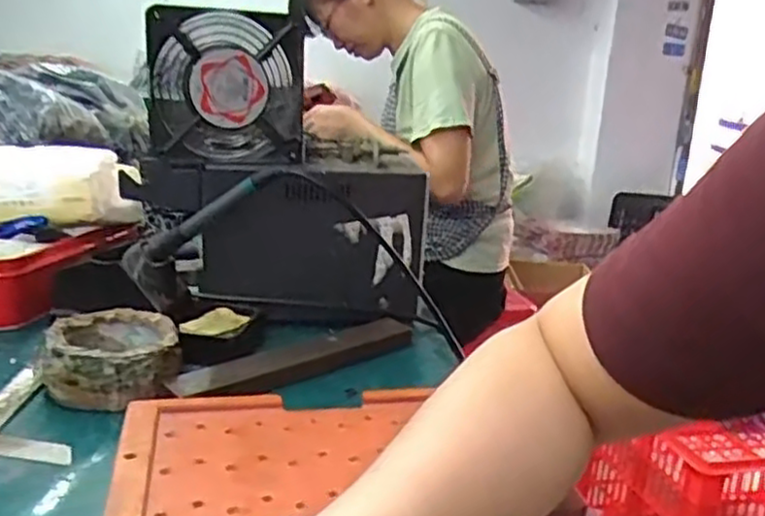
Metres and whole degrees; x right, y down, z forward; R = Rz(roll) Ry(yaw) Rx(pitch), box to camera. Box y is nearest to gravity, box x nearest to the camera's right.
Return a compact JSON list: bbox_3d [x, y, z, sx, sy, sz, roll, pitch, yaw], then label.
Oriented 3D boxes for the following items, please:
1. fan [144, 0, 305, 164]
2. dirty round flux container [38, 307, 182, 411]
[{"bbox_3d":[-0.129,-0.143,0.609,0.132,0.123,0.049,-4,10,-31],"label":"fan"},{"bbox_3d":[-0.186,0.066,0.505,0.090,0.037,0.082,-2,16,-18],"label":"dirty round flux container"}]

